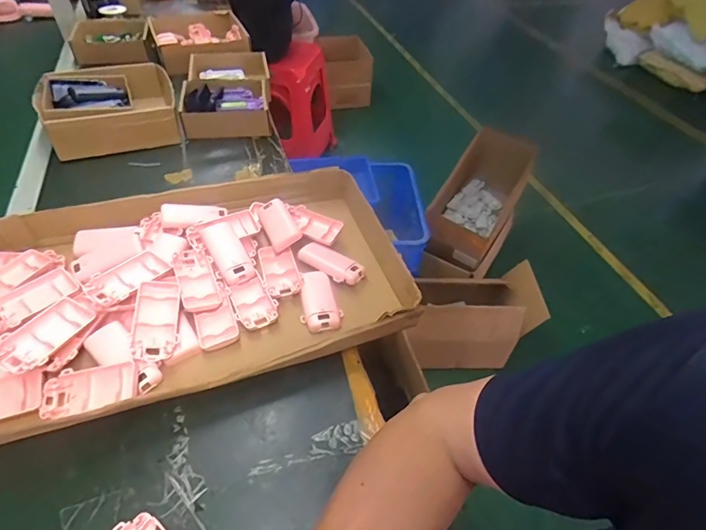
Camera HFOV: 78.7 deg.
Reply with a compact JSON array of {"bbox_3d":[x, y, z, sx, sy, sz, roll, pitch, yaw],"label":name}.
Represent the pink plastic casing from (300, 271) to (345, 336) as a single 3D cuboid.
[{"bbox_3d":[-0.045,0.046,0.547,0.047,0.016,0.090,-12,50,-14],"label":"pink plastic casing"}]

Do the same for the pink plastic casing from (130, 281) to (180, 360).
[{"bbox_3d":[-0.221,0.060,0.488,0.043,0.016,0.092,-3,63,-6],"label":"pink plastic casing"}]

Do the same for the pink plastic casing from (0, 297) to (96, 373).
[{"bbox_3d":[-0.328,0.073,0.462,0.049,0.027,0.093,20,50,13],"label":"pink plastic casing"}]

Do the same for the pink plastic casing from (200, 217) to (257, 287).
[{"bbox_3d":[-0.169,-0.023,0.578,0.047,0.025,0.111,-22,53,-22],"label":"pink plastic casing"}]

